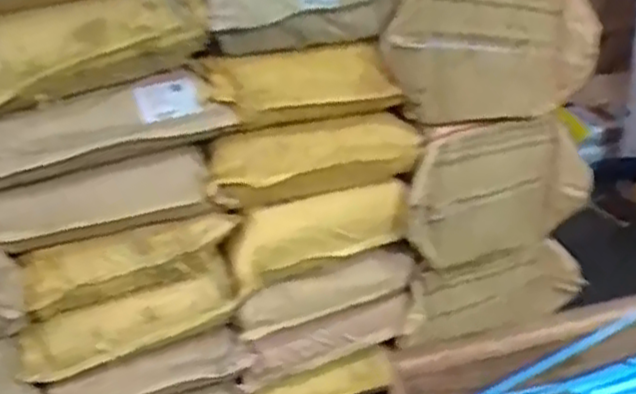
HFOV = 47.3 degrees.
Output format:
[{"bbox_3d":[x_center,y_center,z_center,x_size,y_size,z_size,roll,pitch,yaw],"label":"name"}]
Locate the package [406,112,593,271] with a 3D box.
[{"bbox_3d":[0.376,0.002,1.507,0.404,0.292,0.080,-10,25,-19],"label":"package"}]

